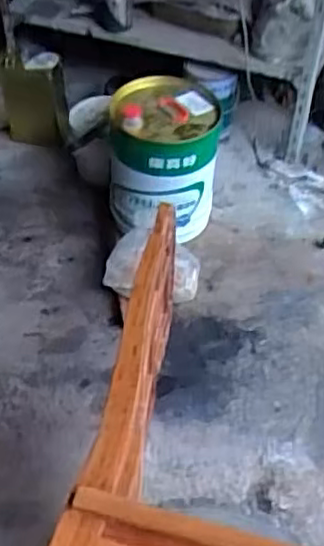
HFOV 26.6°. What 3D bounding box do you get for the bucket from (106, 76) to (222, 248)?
[{"bbox_3d":[0.001,-0.280,1.717,0.262,0.346,0.269,-1,46,1],"label":"bucket"}]

